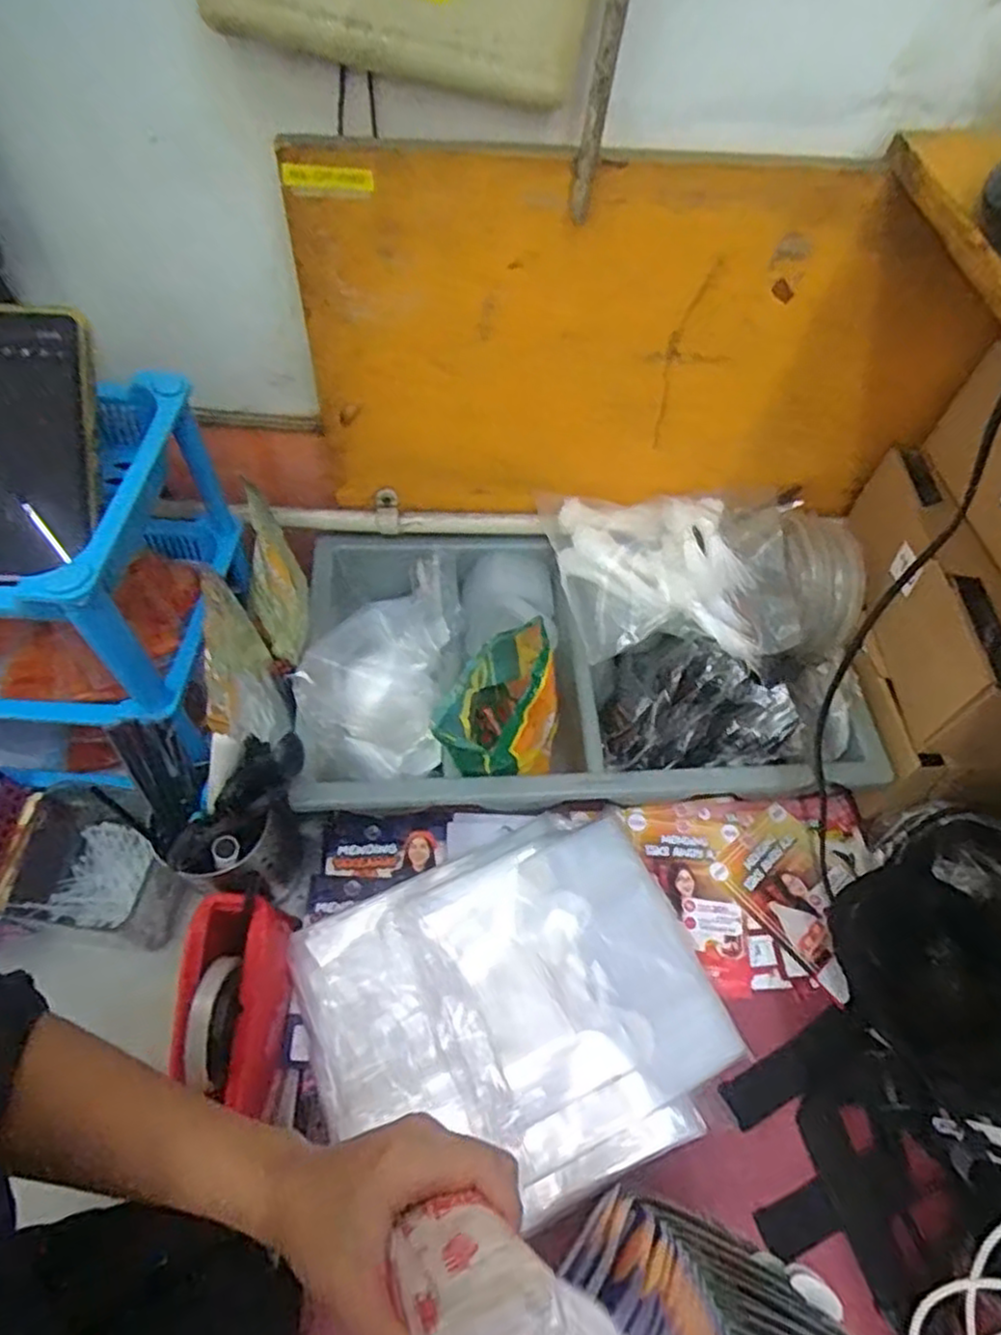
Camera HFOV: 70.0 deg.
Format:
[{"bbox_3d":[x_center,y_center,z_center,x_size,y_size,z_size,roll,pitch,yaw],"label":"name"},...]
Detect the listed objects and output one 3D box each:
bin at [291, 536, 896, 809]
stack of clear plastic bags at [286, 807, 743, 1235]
[{"bbox_3d":[0.068,-0.015,0.652,0.485,0.126,0.285,-1,56,-4],"label":"bin"},{"bbox_3d":[0.011,0.254,0.537,0.292,0.056,0.249,-20,60,-16],"label":"stack of clear plastic bags"}]

